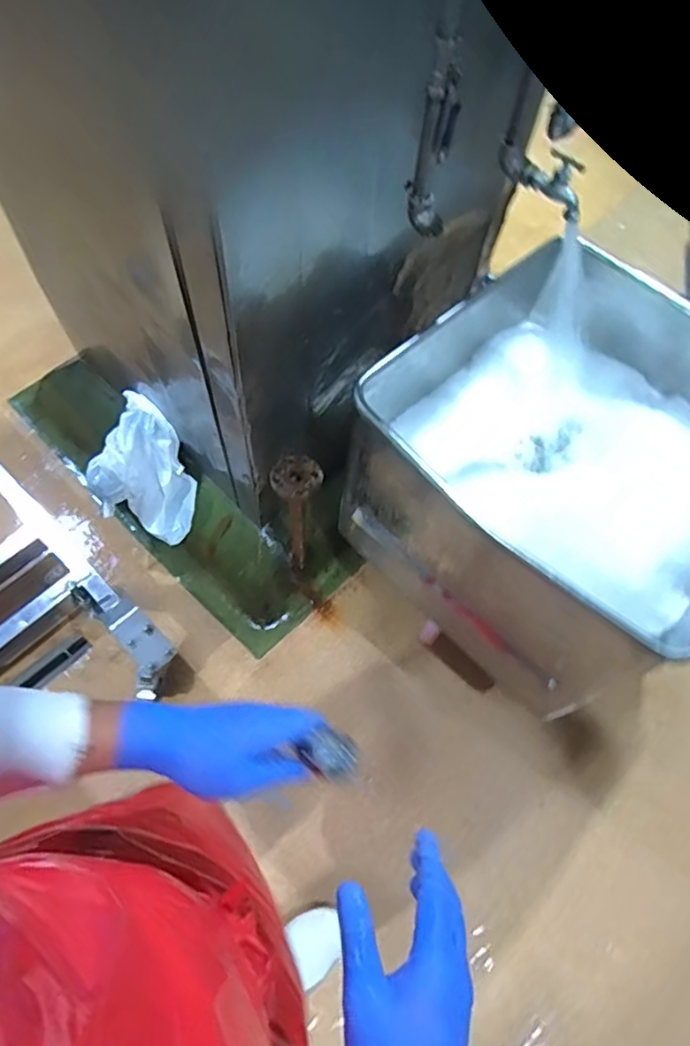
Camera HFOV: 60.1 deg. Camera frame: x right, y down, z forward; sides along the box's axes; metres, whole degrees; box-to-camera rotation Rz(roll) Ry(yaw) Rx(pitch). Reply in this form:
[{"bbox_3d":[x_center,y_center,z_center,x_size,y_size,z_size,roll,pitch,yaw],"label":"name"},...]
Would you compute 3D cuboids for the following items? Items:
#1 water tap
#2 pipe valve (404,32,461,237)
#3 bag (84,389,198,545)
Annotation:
[{"bbox_3d":[0.300,-0.521,0.891,0.144,0.076,0.030,35,66,15],"label":"water tap"},{"bbox_3d":[0.114,-0.470,0.751,0.042,0.226,0.037,35,66,14],"label":"pipe valve"},{"bbox_3d":[-0.466,-0.104,1.421,0.227,0.242,0.221,33,65,14],"label":"bag"}]

